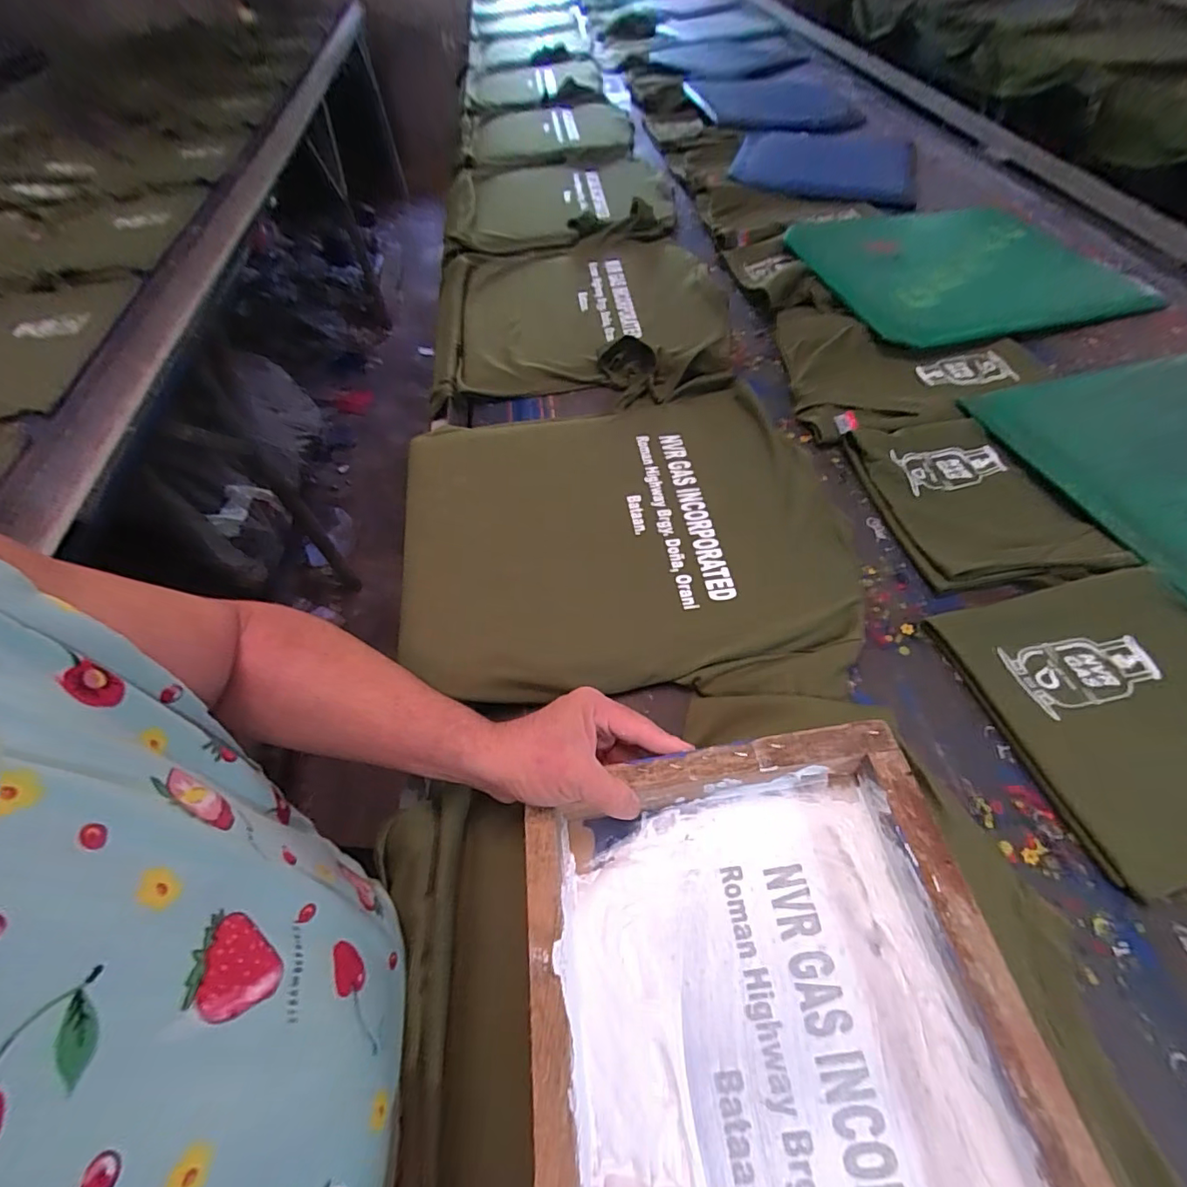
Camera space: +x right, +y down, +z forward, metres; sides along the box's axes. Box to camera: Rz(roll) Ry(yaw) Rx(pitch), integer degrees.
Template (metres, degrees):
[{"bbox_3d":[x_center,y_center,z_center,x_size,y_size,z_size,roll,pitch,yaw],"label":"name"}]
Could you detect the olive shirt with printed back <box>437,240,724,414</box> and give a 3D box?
[{"bbox_3d":[-0.032,-0.485,0.911,0.487,0.067,0.462,1,57,4],"label":"olive shirt with printed back"}]

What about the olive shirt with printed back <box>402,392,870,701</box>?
[{"bbox_3d":[0.035,-0.076,0.610,0.485,0.032,0.433,-9,57,-3],"label":"olive shirt with printed back"}]

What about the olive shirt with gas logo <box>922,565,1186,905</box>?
[{"bbox_3d":[0.534,0.080,0.475,0.340,0.027,0.249,-16,55,-6],"label":"olive shirt with gas logo"}]

